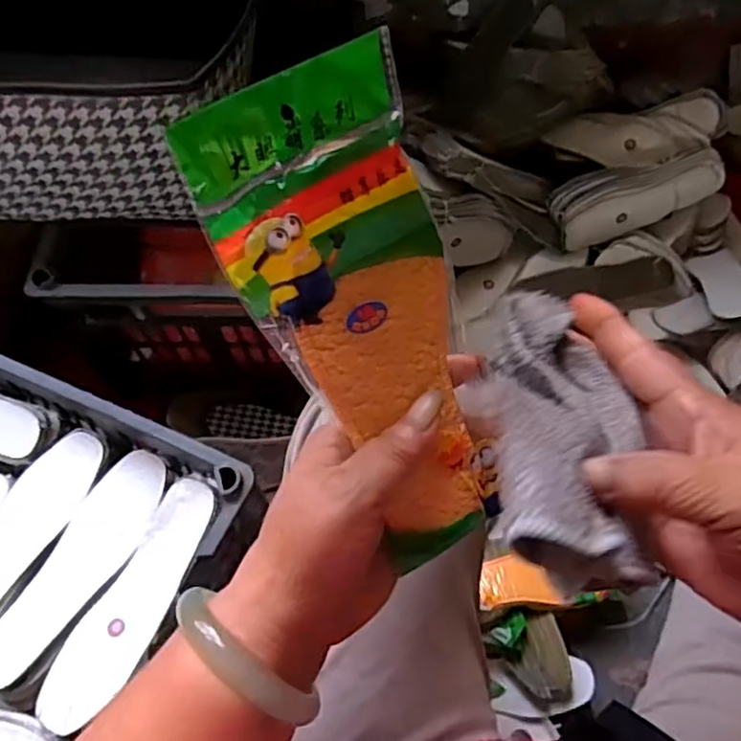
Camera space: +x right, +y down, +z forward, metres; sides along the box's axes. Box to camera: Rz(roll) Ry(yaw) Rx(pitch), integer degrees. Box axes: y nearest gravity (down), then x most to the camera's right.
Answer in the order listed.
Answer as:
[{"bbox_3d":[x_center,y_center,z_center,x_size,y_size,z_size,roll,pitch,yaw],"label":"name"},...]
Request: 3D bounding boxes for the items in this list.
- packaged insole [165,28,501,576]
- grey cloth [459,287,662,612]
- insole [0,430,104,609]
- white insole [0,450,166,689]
[{"bbox_3d":[0.002,-0.014,0.278,0.084,0.208,0.014,-26,22,-11],"label":"packaged insole"},{"bbox_3d":[0.078,0.024,0.284,0.068,0.040,0.142,2,43,4],"label":"grey cloth"},{"bbox_3d":[-0.327,0.153,0.617,0.073,0.006,0.217,23,66,13],"label":"insole"},{"bbox_3d":[-0.259,0.174,0.598,0.074,0.012,0.223,25,67,14],"label":"white insole"}]

